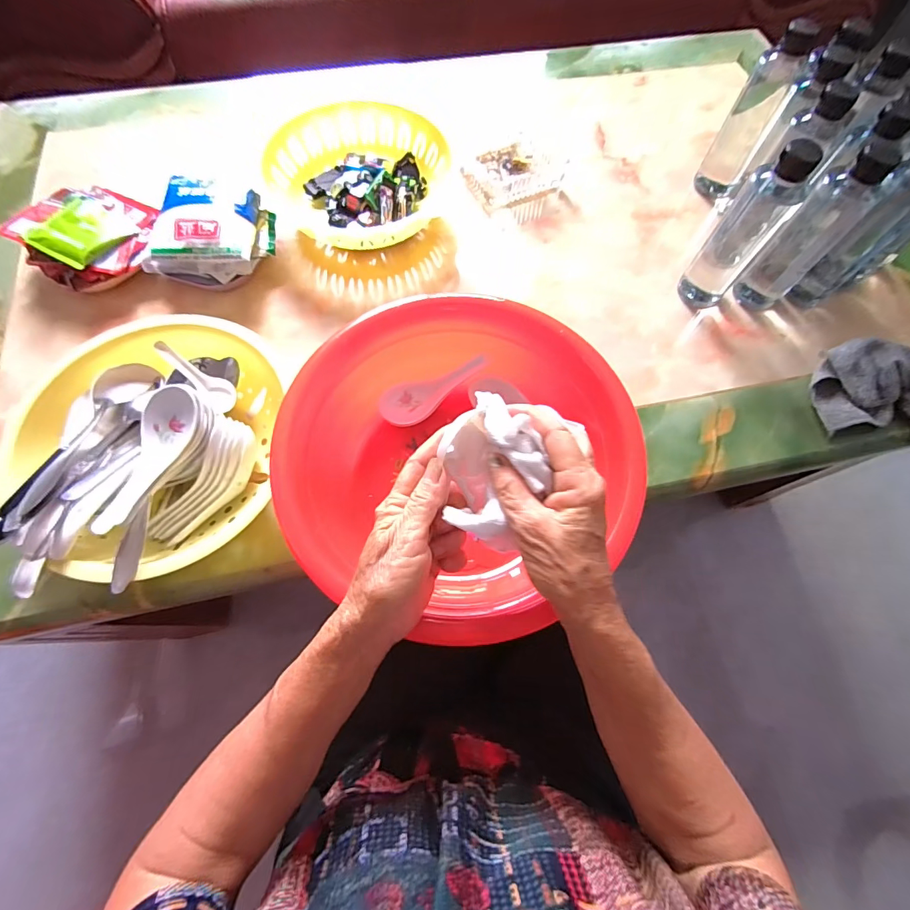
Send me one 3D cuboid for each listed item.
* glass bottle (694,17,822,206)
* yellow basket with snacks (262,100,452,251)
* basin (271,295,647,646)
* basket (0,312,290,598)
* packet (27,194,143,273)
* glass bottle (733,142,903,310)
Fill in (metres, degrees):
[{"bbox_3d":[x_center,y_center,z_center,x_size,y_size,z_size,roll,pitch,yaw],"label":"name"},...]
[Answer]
[{"bbox_3d":[0.359,-0.405,0.529,0.052,0.176,0.057,28,70,9],"label":"glass bottle"},{"bbox_3d":[-0.130,-0.356,0.556,0.224,0.059,0.223,1,68,-2],"label":"yellow basket with snacks"},{"bbox_3d":[0.001,0.002,0.397,0.298,0.090,0.285,1,68,-2],"label":"basin"},{"bbox_3d":[-0.288,-0.009,0.408,0.223,0.086,0.263,0,68,-2],"label":"basket"},{"bbox_3d":[-0.435,-0.262,0.497,0.088,0.023,0.093,27,70,9],"label":"packet"},{"bbox_3d":[0.377,-0.232,0.456,0.041,0.178,0.051,-39,74,-15],"label":"glass bottle"}]

